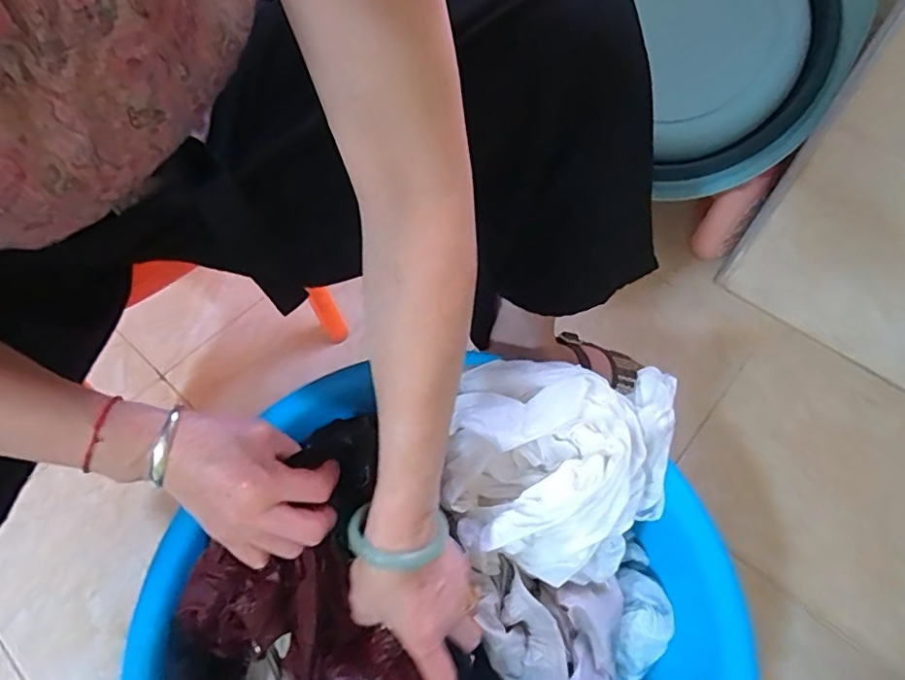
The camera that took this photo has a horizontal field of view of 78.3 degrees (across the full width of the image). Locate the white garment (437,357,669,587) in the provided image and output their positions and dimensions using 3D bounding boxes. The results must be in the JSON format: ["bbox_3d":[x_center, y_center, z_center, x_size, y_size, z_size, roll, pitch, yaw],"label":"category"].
[{"bbox_3d":[0.095,0.108,0.490,0.193,0.101,0.171,9,58,5],"label":"white garment"}]

